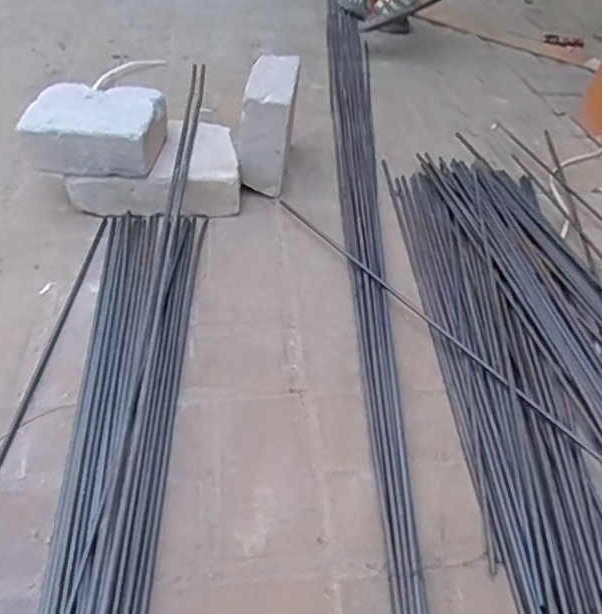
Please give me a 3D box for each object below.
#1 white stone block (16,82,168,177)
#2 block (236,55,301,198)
[{"bbox_3d":[-0.317,-0.278,0.960,0.193,0.076,0.167,2,40,-2],"label":"white stone block"},{"bbox_3d":[-0.054,-0.310,1.047,0.085,0.185,0.169,5,41,1],"label":"block"}]

